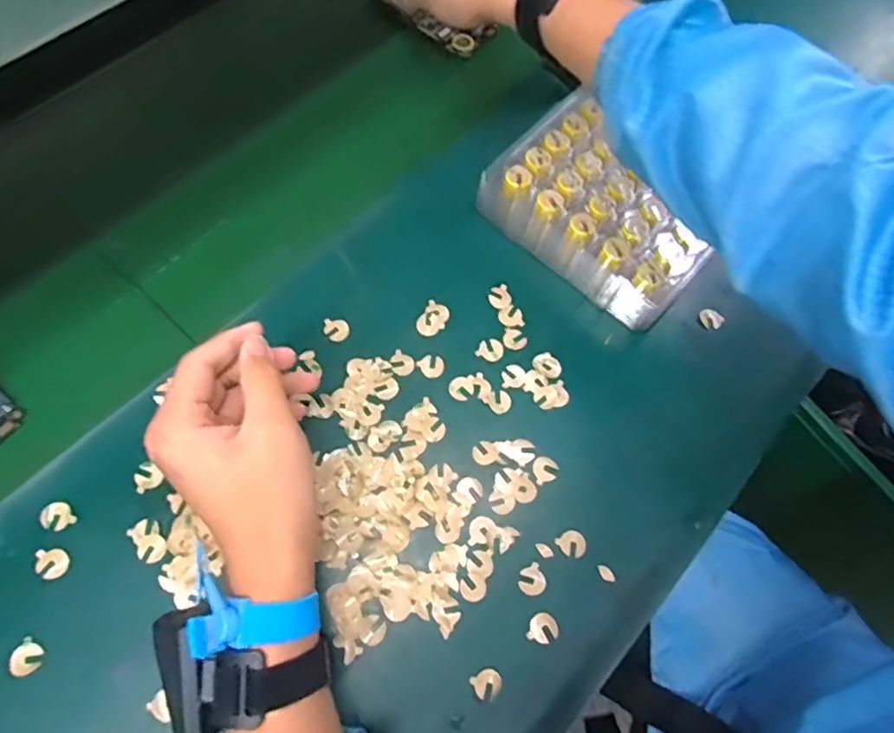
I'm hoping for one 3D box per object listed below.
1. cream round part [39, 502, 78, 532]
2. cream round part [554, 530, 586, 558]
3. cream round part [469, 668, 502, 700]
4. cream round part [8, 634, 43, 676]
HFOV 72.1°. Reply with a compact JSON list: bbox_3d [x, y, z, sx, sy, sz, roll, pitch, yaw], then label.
[{"bbox_3d":[-0.248,0.096,0.390,0.017,0.005,0.018,1,66,-3],"label":"cream round part"},{"bbox_3d":[0.084,0.118,0.409,0.017,0.004,0.019,-29,71,-15],"label":"cream round part"},{"bbox_3d":[0.025,0.192,0.372,0.017,0.004,0.017,1,66,-3],"label":"cream round part"},{"bbox_3d":[-0.246,0.170,0.358,0.019,0.007,0.016,40,70,14],"label":"cream round part"}]

